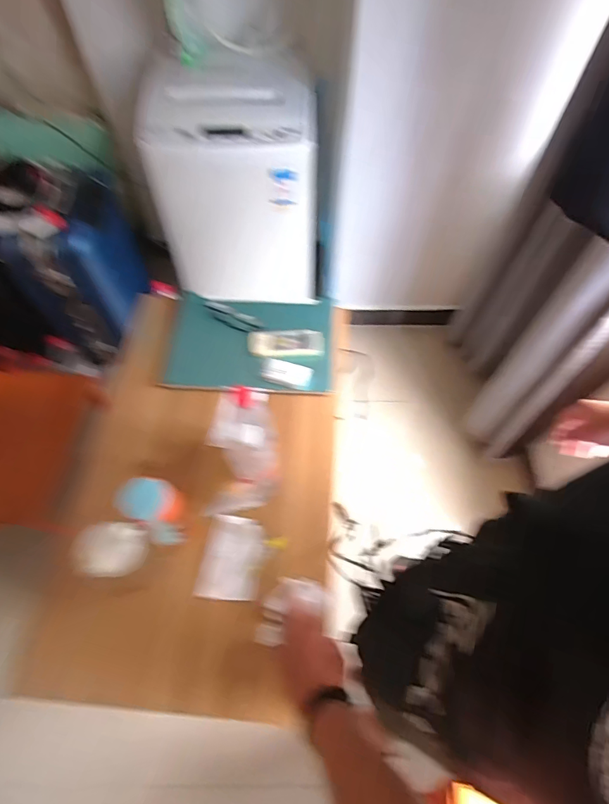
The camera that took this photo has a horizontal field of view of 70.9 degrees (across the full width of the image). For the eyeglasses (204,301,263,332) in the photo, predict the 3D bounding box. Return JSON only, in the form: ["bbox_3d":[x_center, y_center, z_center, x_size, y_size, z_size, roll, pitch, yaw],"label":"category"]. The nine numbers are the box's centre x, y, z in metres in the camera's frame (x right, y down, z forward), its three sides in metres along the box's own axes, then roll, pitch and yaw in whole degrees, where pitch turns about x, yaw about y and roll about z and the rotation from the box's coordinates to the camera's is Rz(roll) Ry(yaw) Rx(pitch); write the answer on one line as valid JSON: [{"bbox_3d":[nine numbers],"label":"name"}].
[{"bbox_3d":[-0.161,-0.189,0.948,0.135,0.023,0.053,24,63,14],"label":"eyeglasses"}]

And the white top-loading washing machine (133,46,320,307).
[{"bbox_3d":[-0.223,-0.791,1.586,0.515,0.734,0.536,3,60,2],"label":"white top-loading washing machine"}]

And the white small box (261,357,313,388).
[{"bbox_3d":[-0.038,-0.060,0.873,0.106,0.020,0.050,16,61,10],"label":"white small box"}]

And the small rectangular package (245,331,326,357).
[{"bbox_3d":[-0.041,-0.126,0.907,0.159,0.018,0.061,-2,60,-1],"label":"small rectangular package"}]

